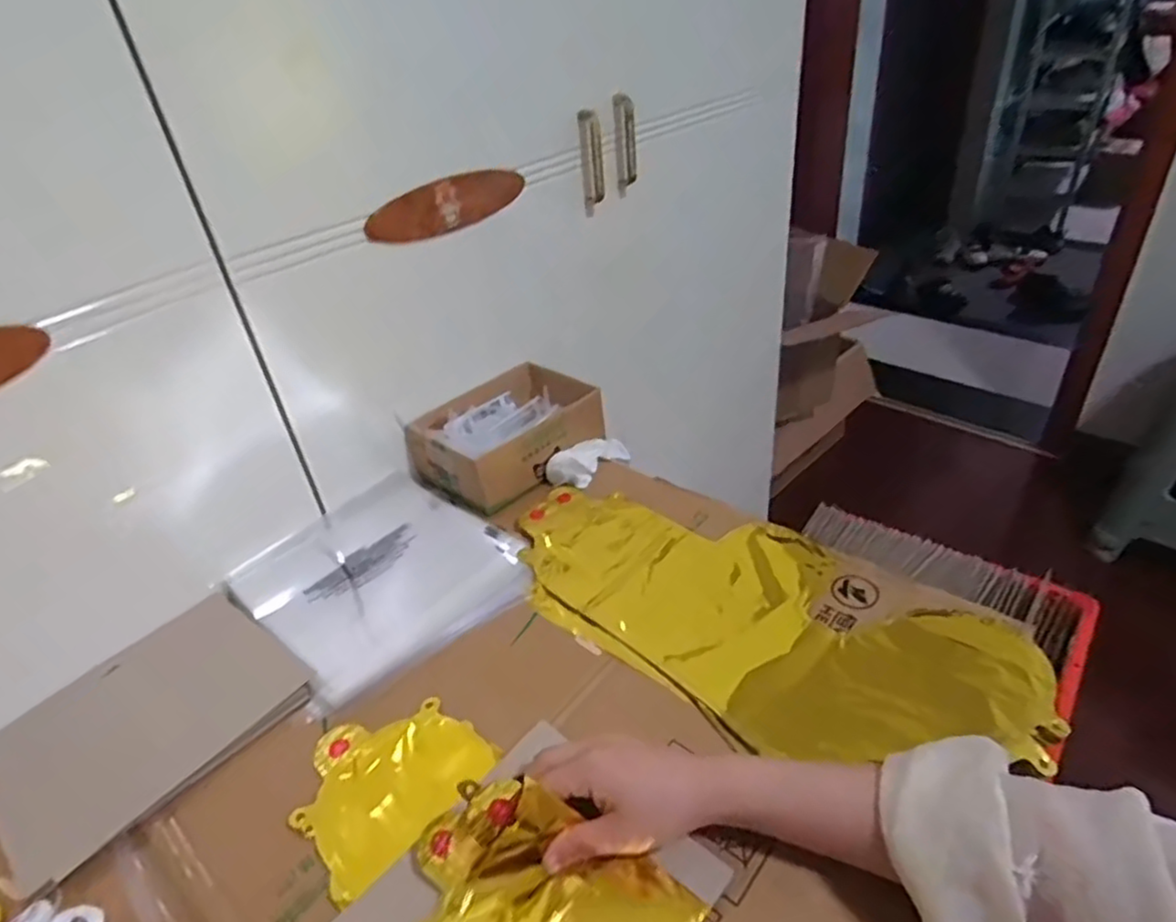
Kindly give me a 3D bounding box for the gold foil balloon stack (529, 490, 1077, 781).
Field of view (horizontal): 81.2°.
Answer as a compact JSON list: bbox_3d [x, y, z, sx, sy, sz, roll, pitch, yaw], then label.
[{"bbox_3d":[0.125,0.122,0.567,0.430,0.024,0.200,24,45,36],"label":"gold foil balloon stack"}]

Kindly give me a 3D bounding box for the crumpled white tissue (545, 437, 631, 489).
[{"bbox_3d":[0.005,-0.004,0.755,0.037,0.031,0.114,23,31,35],"label":"crumpled white tissue"}]

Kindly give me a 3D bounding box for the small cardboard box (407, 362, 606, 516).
[{"bbox_3d":[-0.089,-0.030,0.762,0.147,0.062,0.184,23,44,35],"label":"small cardboard box"}]

